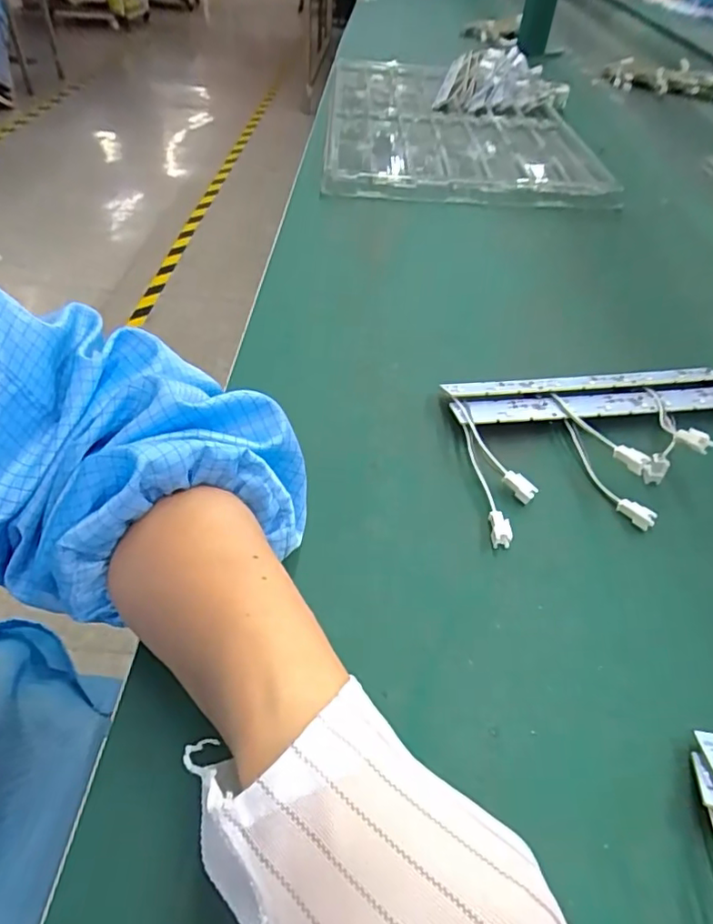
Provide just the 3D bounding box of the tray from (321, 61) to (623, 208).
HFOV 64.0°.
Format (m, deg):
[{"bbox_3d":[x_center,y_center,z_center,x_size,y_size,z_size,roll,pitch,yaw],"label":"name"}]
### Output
[{"bbox_3d":[0.129,-0.461,0.780,0.325,0.029,0.515,2,45,-2],"label":"tray"}]

